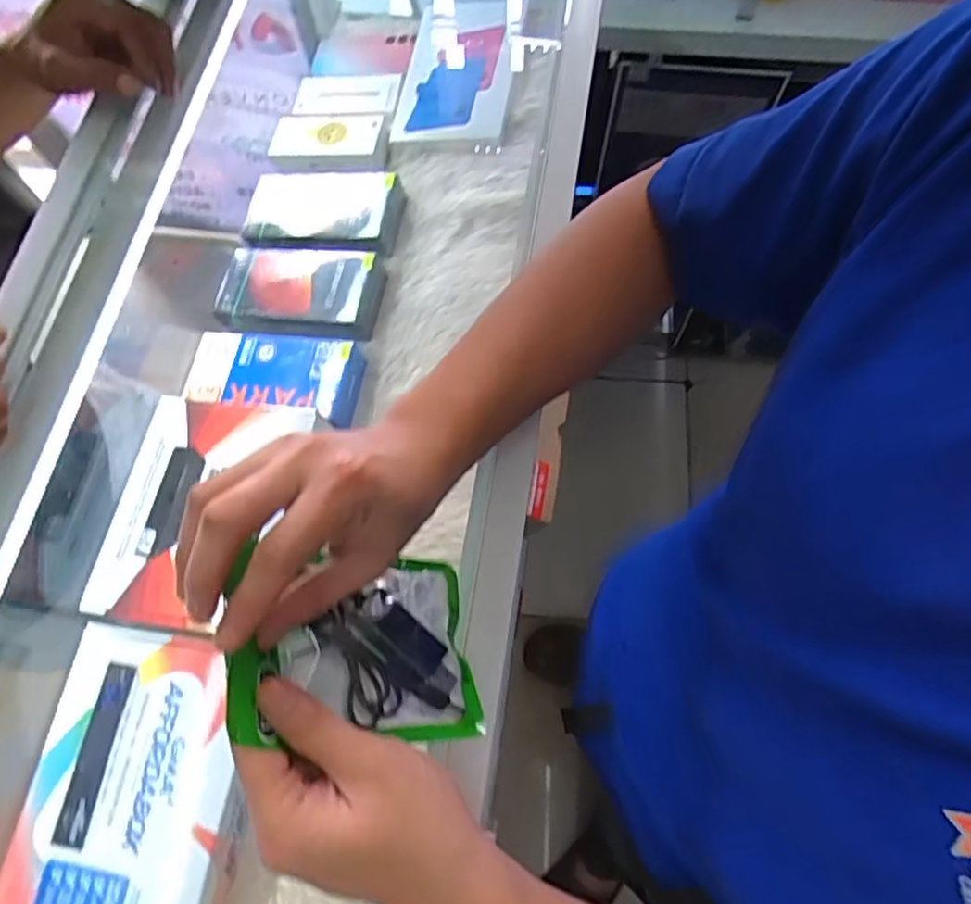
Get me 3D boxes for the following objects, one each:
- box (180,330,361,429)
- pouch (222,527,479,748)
[{"bbox_3d":[-0.230,-0.086,0.707,0.199,0.037,0.097,9,71,5],"label":"box"},{"bbox_3d":[-0.064,0.098,0.329,0.129,0.016,0.094,9,53,-35],"label":"pouch"}]

